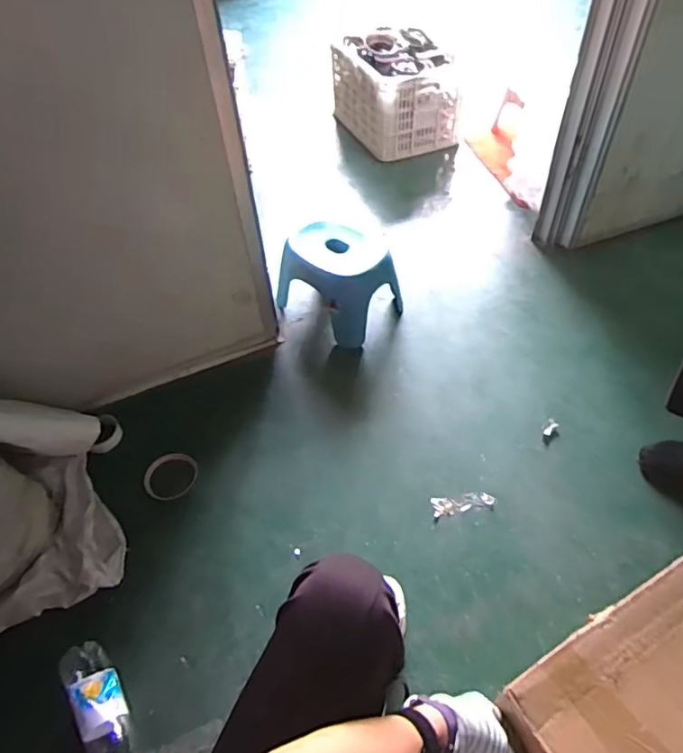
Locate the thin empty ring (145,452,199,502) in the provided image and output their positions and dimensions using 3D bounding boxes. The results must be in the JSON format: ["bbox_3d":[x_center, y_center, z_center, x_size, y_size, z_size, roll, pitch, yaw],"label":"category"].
[{"bbox_3d":[-0.356,0.209,1.144,0.101,0.019,0.102,-2,49,2],"label":"thin empty ring"}]

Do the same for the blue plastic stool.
[{"bbox_3d":[-0.004,-0.230,1.311,0.242,0.215,0.196,34,59,28],"label":"blue plastic stool"}]

